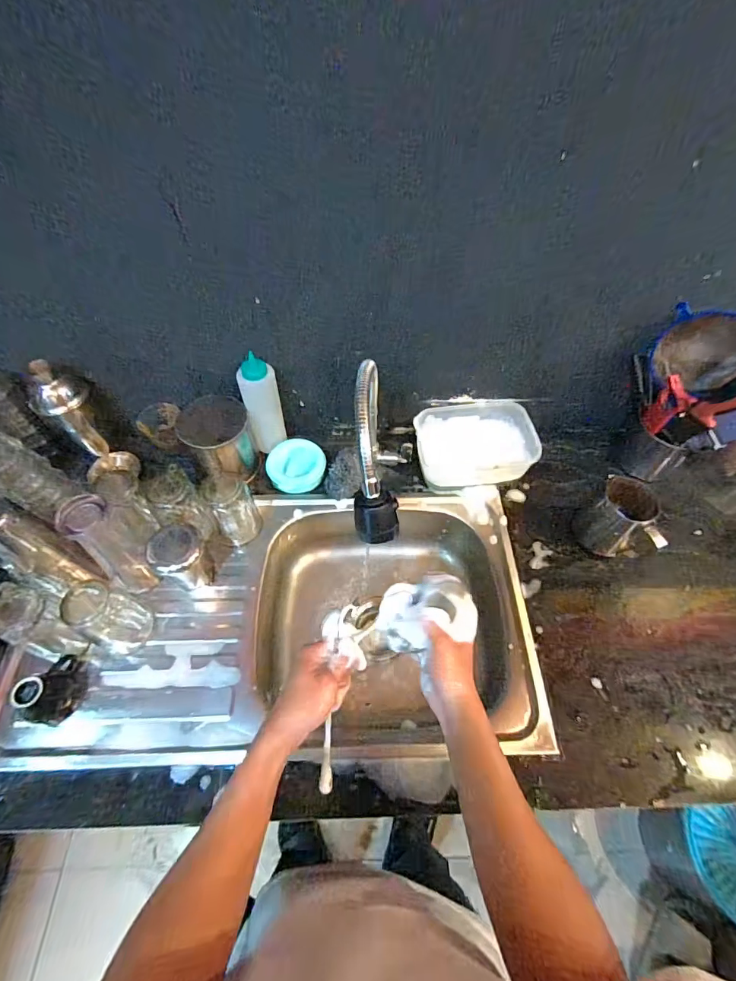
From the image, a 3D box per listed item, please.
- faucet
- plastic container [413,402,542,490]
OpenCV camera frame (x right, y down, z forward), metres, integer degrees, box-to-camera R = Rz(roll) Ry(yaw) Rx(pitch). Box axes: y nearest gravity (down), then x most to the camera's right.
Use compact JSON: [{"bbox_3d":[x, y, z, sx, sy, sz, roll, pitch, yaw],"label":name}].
[{"bbox_3d":[0.017,-0.030,0.573,0.062,0.276,0.239,5,58,2],"label":"faucet"},{"bbox_3d":[0.187,-0.080,0.773,0.192,0.070,0.140,-4,58,-3],"label":"plastic container"}]

